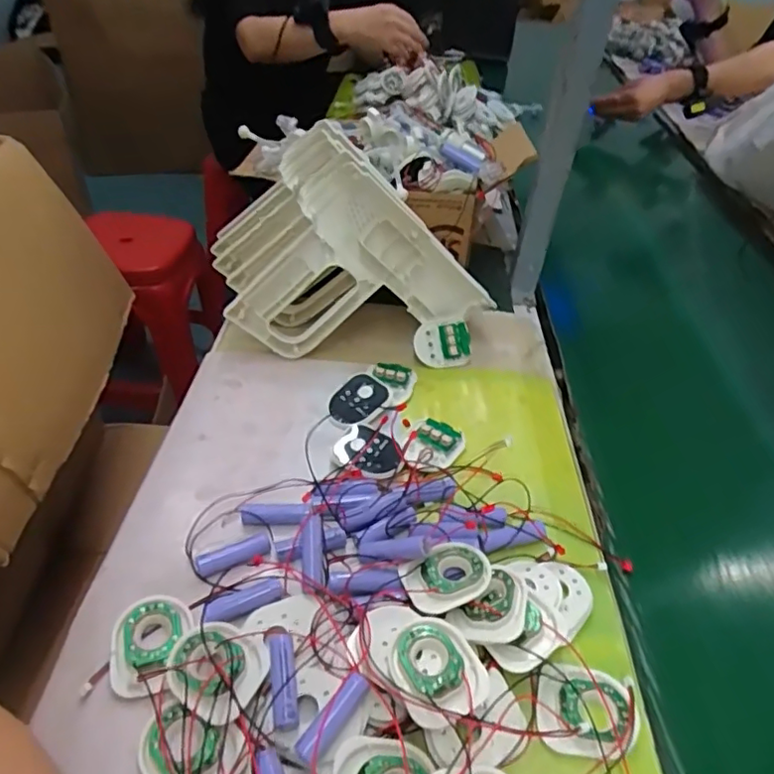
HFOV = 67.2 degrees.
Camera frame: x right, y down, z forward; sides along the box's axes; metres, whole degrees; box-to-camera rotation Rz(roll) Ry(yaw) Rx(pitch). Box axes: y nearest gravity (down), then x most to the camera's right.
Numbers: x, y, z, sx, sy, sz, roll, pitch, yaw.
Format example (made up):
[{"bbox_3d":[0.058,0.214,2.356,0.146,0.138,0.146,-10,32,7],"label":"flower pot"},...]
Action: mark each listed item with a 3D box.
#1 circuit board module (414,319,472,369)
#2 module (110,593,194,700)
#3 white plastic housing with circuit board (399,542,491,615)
[{"bbox_3d":[0.056,-0.042,0.574,0.058,0.045,0.010,-11,11,-18],"label":"circuit board module"},{"bbox_3d":[-0.145,0.154,0.352,0.042,0.010,0.060,11,43,5],"label":"module"},{"bbox_3d":[0.038,0.120,0.373,0.058,0.006,0.041,-15,44,-22],"label":"white plastic housing with circuit board"}]

